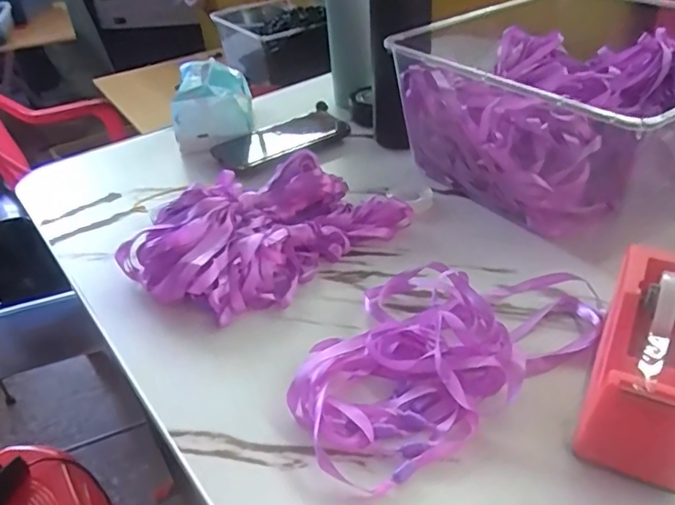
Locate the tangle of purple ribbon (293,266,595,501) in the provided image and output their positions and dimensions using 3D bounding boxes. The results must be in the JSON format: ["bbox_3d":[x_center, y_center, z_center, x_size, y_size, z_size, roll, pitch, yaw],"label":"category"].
[{"bbox_3d":[0.077,0.059,0.428,0.250,0.027,0.145,-26,42,-25],"label":"tangle of purple ribbon"}]

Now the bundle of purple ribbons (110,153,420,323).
[{"bbox_3d":[-0.071,-0.026,0.547,0.237,0.050,0.166,-32,44,-30],"label":"bundle of purple ribbons"}]

